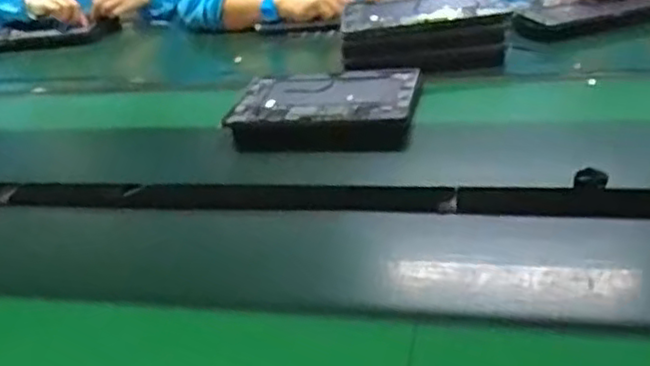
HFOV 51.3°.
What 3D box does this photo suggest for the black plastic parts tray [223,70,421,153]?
[{"bbox_3d":[0.002,-0.108,0.958,0.252,0.041,0.147,0,32,15],"label":"black plastic parts tray"}]

